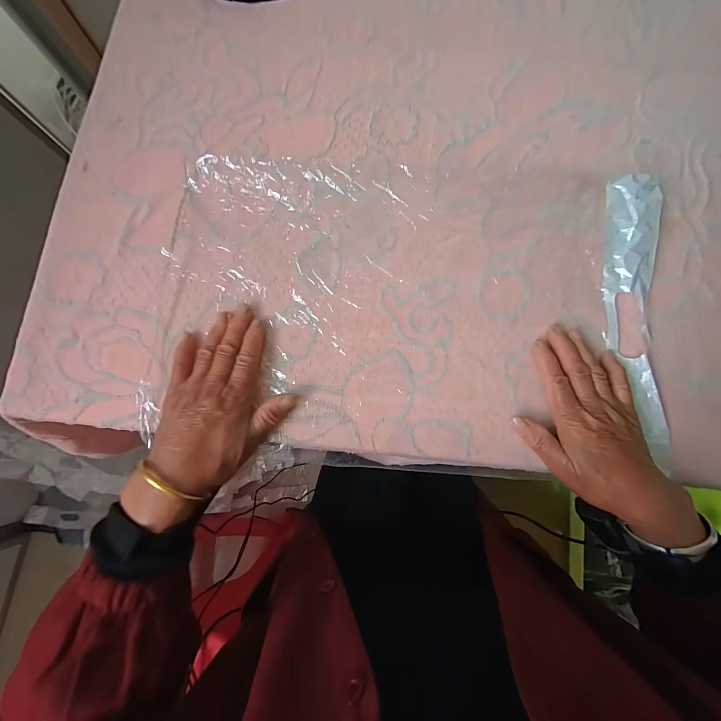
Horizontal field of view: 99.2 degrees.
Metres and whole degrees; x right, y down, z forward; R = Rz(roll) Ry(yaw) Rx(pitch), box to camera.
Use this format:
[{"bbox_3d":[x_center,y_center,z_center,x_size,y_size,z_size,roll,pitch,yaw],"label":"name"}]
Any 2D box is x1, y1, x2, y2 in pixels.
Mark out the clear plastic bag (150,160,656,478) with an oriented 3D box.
[{"bbox_3d":[0.047,-0.059,0.305,0.471,0.019,0.301,5,82,0],"label":"clear plastic bag"}]

